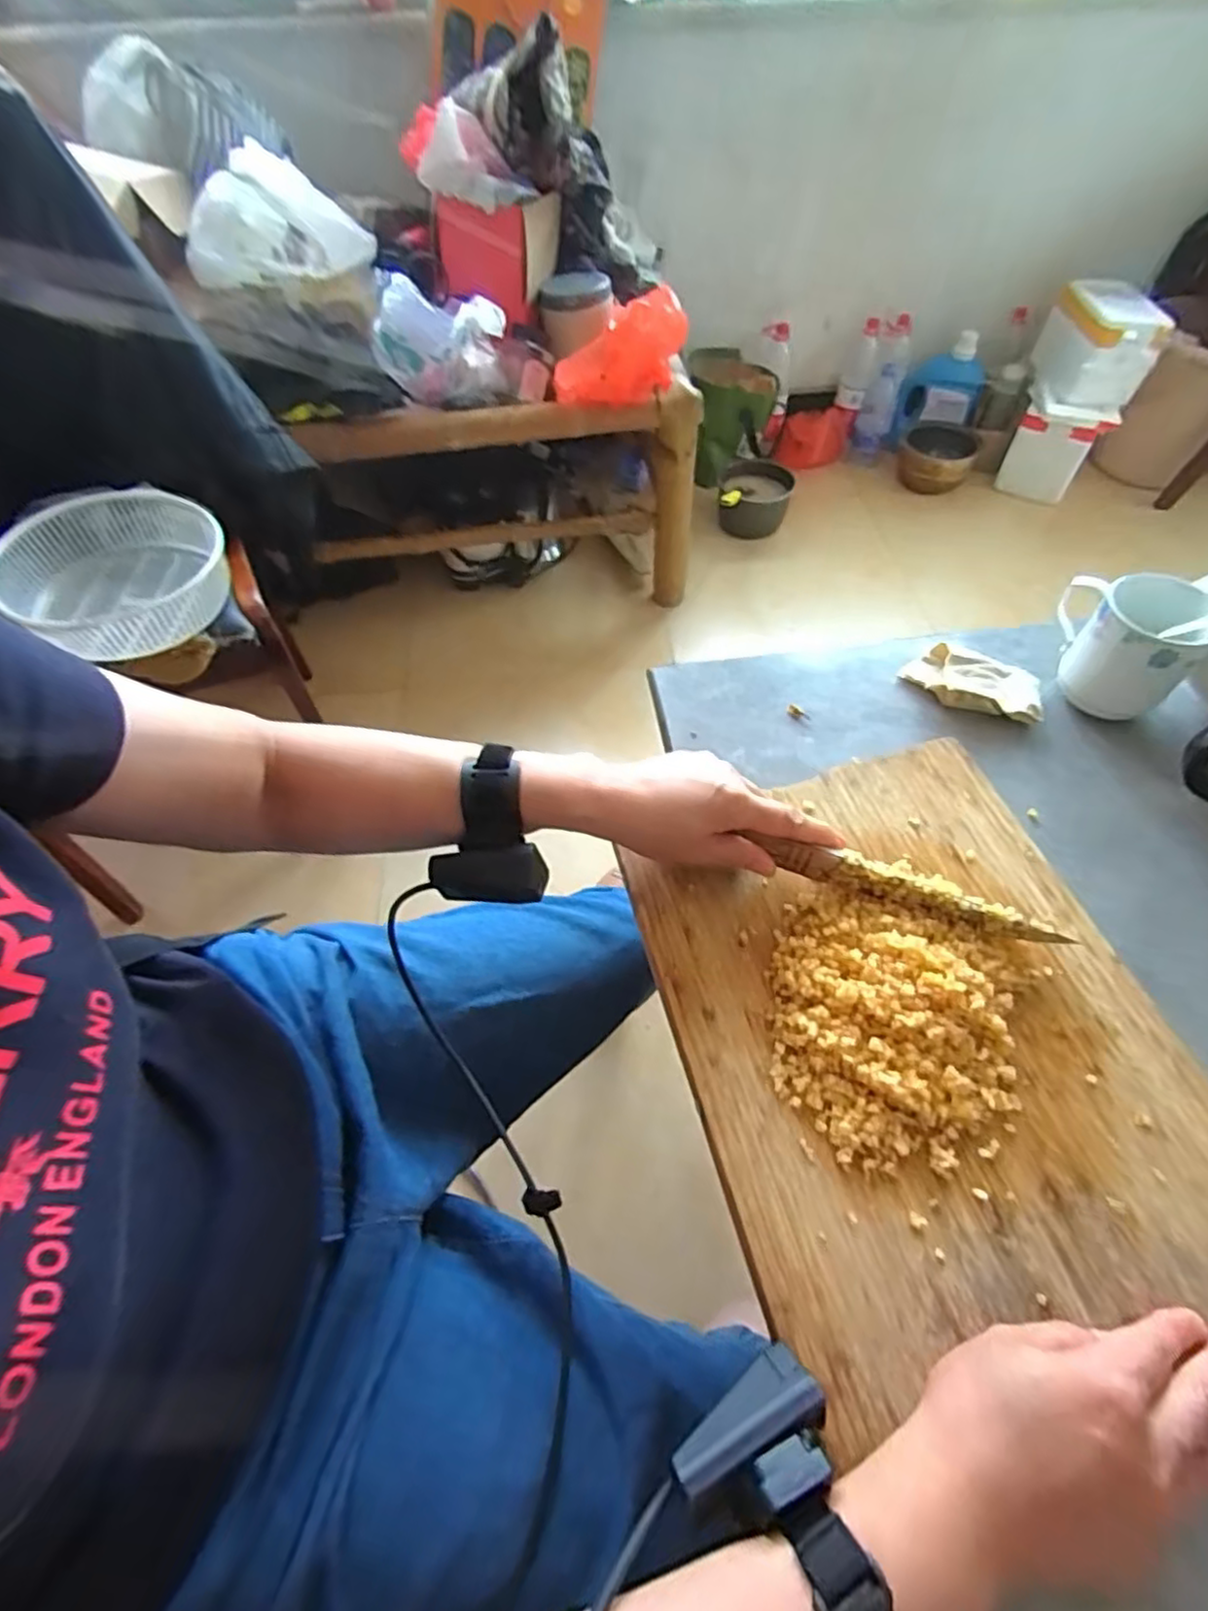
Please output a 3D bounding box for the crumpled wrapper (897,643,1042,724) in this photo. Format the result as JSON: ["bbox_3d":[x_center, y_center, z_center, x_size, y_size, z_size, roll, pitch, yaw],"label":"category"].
[{"bbox_3d":[0.308,-0.102,0.564,0.107,0.022,0.057,30,62,21],"label":"crumpled wrapper"}]

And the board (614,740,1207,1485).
[{"bbox_3d":[0.181,0.122,0.393,0.273,0.029,0.337,-14,56,-6],"label":"board"}]

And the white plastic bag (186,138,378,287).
[{"bbox_3d":[-0.494,-0.860,0.990,0.265,0.141,0.102,-14,56,-7],"label":"white plastic bag"}]

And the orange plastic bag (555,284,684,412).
[{"bbox_3d":[0.021,-0.744,1.110,0.212,0.150,0.072,-2,56,2],"label":"orange plastic bag"}]

